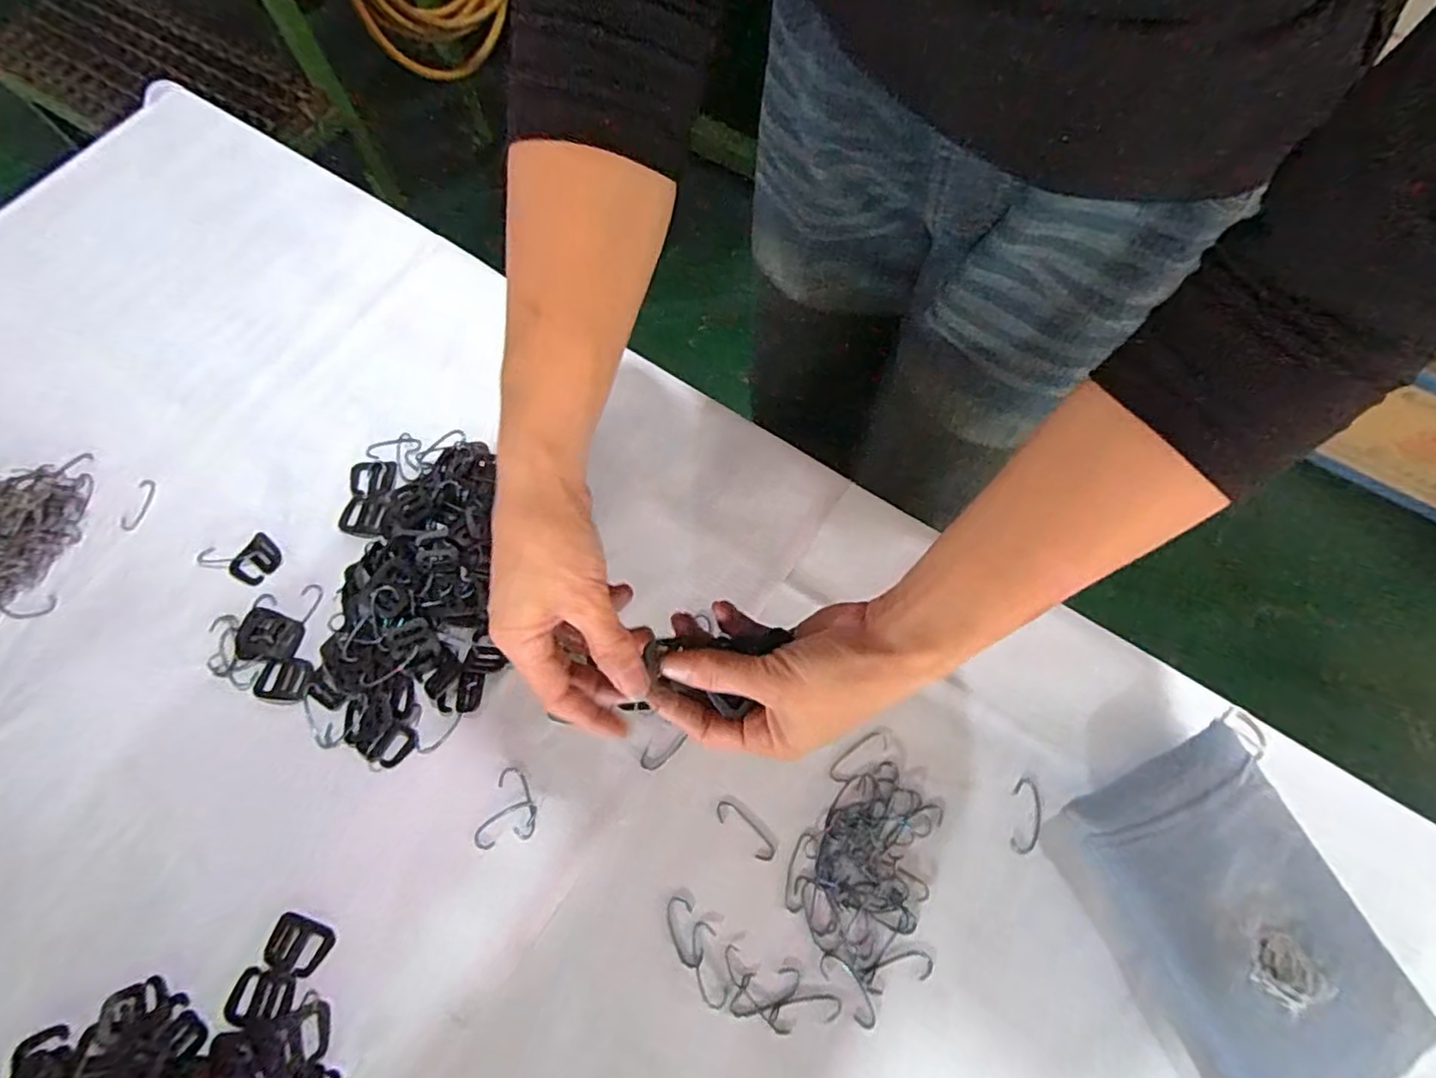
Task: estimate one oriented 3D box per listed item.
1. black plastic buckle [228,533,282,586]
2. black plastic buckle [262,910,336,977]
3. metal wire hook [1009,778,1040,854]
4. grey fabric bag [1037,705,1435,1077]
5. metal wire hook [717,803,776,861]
[{"bbox_3d":[-0.306,0.014,0.421,0.030,0.004,0.033,34,71,12],"label":"black plastic buckle"},{"bbox_3d":[-0.225,0.218,0.342,0.033,0.004,0.027,13,68,4],"label":"black plastic buckle"},{"bbox_3d":[0.178,0.160,0.369,0.015,0.004,0.041,12,68,4],"label":"metal wire hook"},{"bbox_3d":[0.279,0.196,0.338,0.141,0.038,0.161,-23,70,-10],"label":"grey fabric bag"},{"bbox_3d":[0.016,0.167,0.367,0.041,0.004,0.013,40,72,14],"label":"metal wire hook"}]

